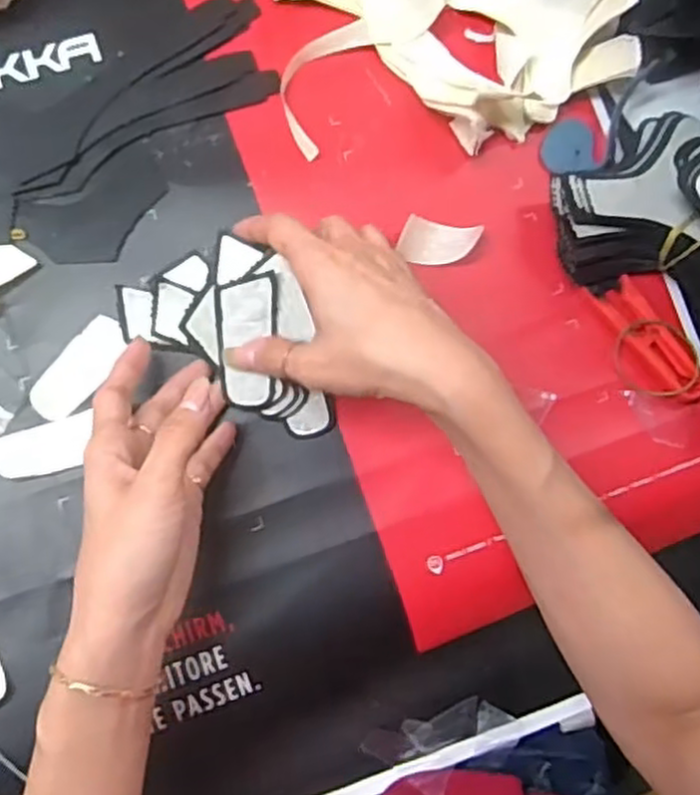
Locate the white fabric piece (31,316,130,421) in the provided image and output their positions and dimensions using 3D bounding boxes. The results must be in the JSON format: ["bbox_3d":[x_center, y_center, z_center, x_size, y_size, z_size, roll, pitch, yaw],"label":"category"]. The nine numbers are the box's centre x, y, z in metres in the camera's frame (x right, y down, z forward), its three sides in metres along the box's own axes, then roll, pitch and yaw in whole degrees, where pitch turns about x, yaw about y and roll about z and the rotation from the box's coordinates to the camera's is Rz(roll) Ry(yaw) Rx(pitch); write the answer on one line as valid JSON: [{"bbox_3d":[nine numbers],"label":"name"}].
[{"bbox_3d":[-0.152,-0.016,0.417,0.026,0.005,0.064,37,81,-2],"label":"white fabric piece"}]

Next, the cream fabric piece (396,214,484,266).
[{"bbox_3d":[0.053,-0.091,0.442,0.047,0.012,0.026,9,83,-6],"label":"cream fabric piece"}]

